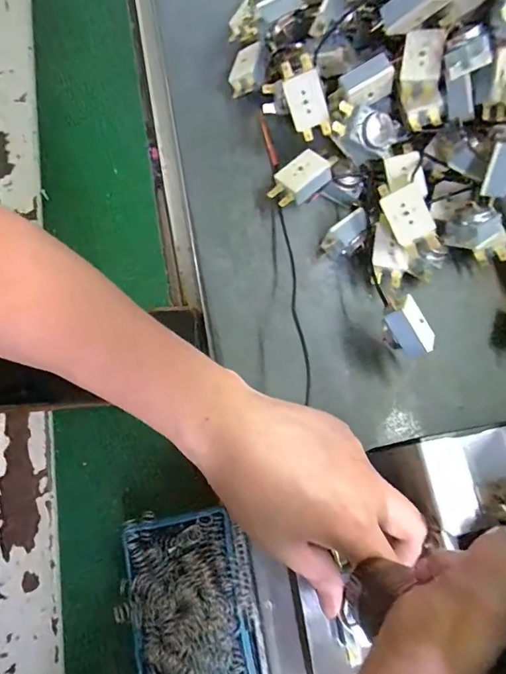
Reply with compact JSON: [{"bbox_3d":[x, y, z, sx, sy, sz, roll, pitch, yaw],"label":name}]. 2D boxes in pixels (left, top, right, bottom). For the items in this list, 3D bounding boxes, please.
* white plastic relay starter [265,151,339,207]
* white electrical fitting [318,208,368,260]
[{"bbox_3d":[0.041,-0.130,0.361,0.059,0.028,0.031,-33,78,-15],"label":"white plastic relay starter"},{"bbox_3d":[0.078,-0.081,0.355,0.043,0.025,0.025,-36,78,-15],"label":"white electrical fitting"}]

